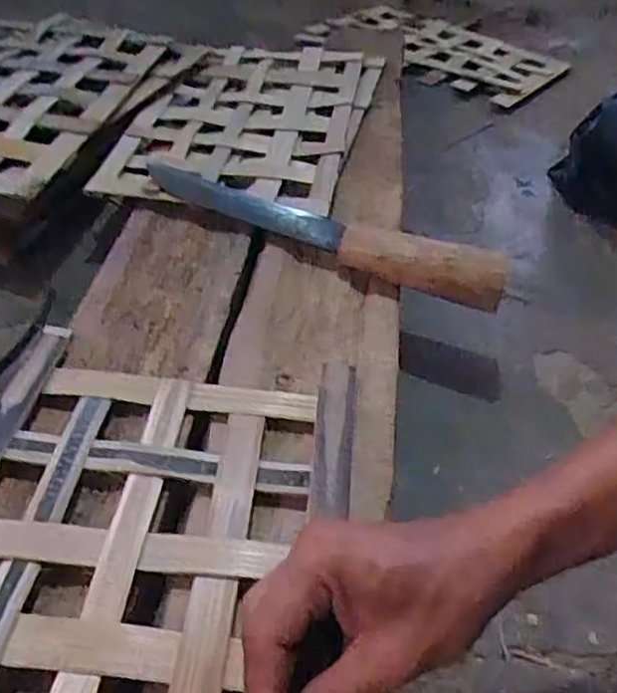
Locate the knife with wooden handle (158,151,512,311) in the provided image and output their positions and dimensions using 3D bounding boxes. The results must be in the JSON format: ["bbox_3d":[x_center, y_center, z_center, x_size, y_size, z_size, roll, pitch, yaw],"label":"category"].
[{"bbox_3d":[-0.002,-0.108,0.543,0.338,0.035,0.049,25,48,19],"label":"knife with wooden handle"}]

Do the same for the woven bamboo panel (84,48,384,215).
[{"bbox_3d":[-0.059,-0.246,0.685,0.222,0.019,0.364,12,45,7],"label":"woven bamboo panel"}]

